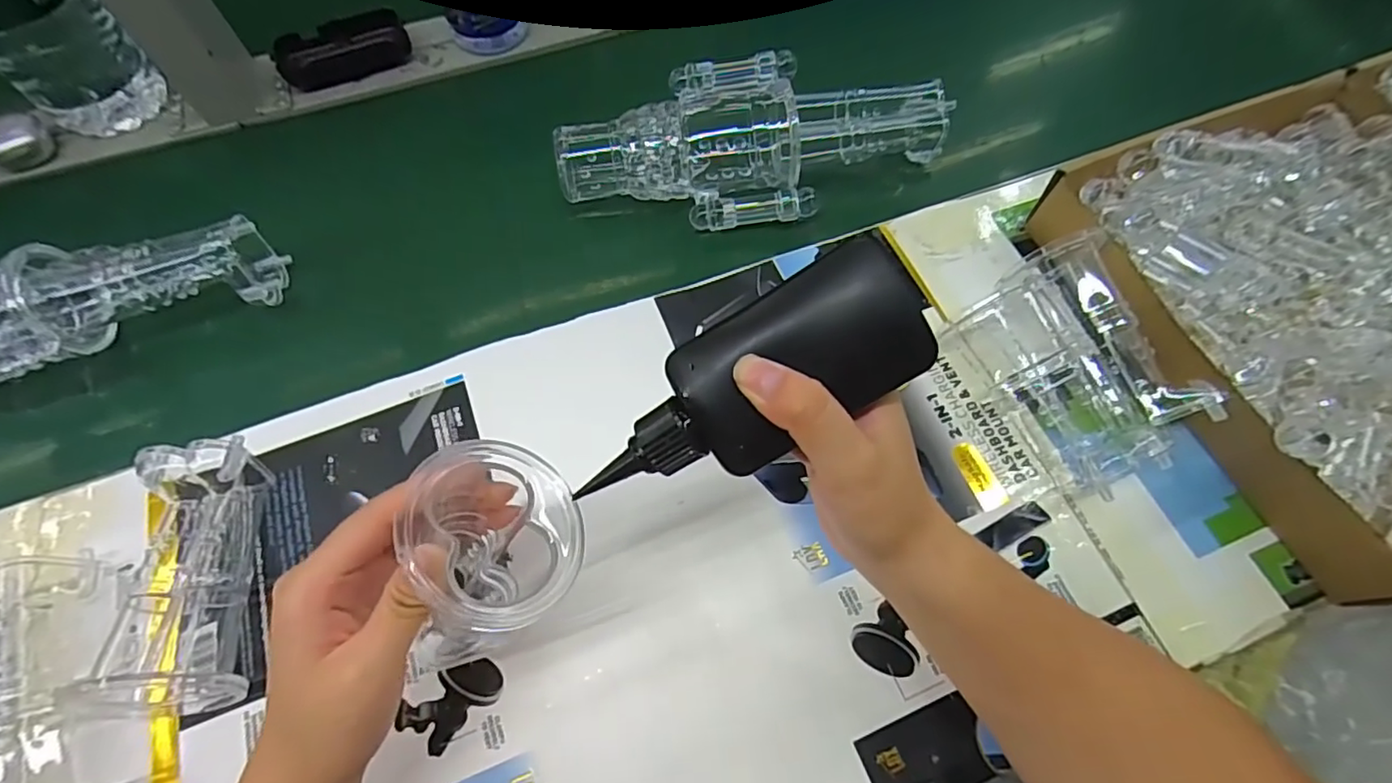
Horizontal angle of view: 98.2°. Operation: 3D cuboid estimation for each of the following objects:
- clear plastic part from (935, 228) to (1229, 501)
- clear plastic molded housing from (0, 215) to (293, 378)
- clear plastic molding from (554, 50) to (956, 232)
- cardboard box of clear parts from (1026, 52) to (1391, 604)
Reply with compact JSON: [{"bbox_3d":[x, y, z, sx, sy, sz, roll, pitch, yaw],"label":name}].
[{"bbox_3d":[0.236,-0.015,0.382,0.108,0.054,0.143,-22,67,-11],"label":"clear plastic part"},{"bbox_3d":[-0.433,-0.045,0.384,0.290,0.069,0.078,-26,68,-12],"label":"clear plastic molded housing"},{"bbox_3d":[0.044,-0.196,0.459,0.292,0.062,0.113,-9,65,-5],"label":"clear plastic molding"},{"bbox_3d":[0.579,-0.110,0.425,0.642,0.061,0.323,-21,67,-10],"label":"cardboard box of clear parts"}]

